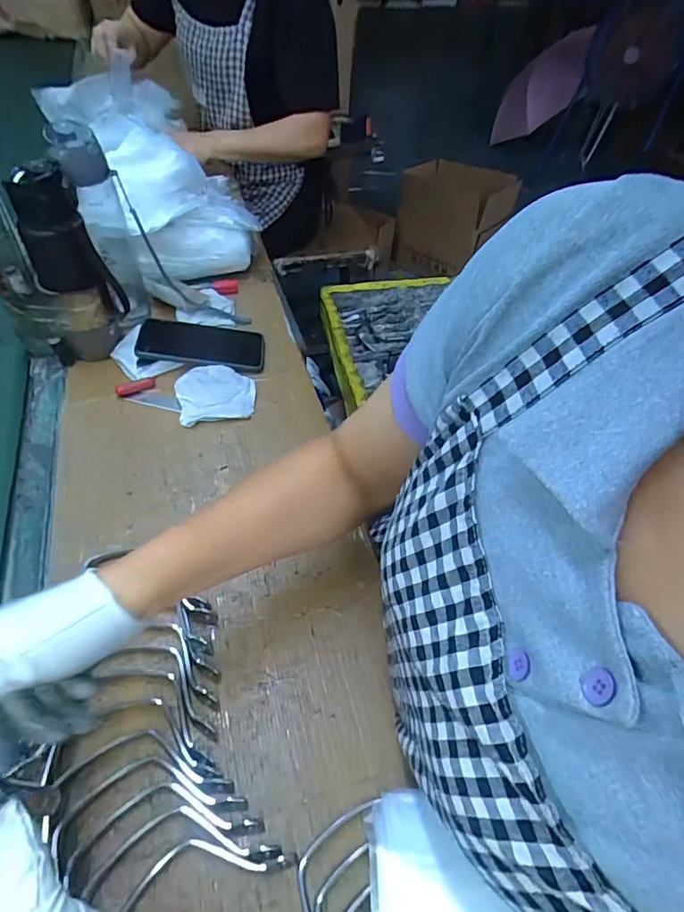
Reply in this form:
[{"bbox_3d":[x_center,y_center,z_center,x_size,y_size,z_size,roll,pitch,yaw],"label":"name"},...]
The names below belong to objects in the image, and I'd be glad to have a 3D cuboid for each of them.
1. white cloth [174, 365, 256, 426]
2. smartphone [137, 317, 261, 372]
[{"bbox_3d":[-0.159,-0.082,0.648,0.095,0.025,0.081,-12,51,-13],"label":"white cloth"},{"bbox_3d":[-0.189,-0.152,0.697,0.163,0.016,0.085,4,51,-18],"label":"smartphone"}]

